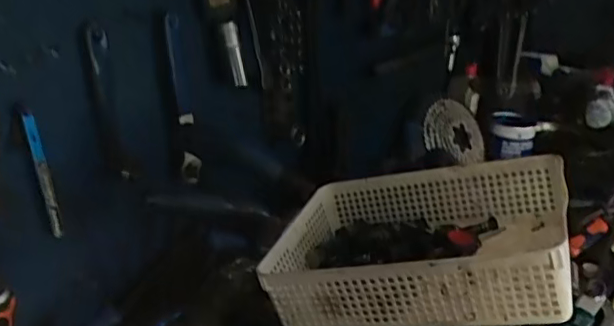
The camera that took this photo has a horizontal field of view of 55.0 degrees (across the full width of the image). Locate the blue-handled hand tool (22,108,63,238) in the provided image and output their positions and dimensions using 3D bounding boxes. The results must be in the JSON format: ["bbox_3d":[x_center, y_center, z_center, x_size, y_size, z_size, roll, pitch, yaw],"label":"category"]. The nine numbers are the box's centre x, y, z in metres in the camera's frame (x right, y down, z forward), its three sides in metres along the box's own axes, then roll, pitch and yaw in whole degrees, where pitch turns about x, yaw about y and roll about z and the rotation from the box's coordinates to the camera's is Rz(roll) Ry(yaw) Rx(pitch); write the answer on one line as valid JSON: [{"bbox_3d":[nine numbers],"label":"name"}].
[{"bbox_3d":[-0.243,0.012,0.546,0.014,0.127,0.015,-9,26,-19],"label":"blue-handled hand tool"}]

